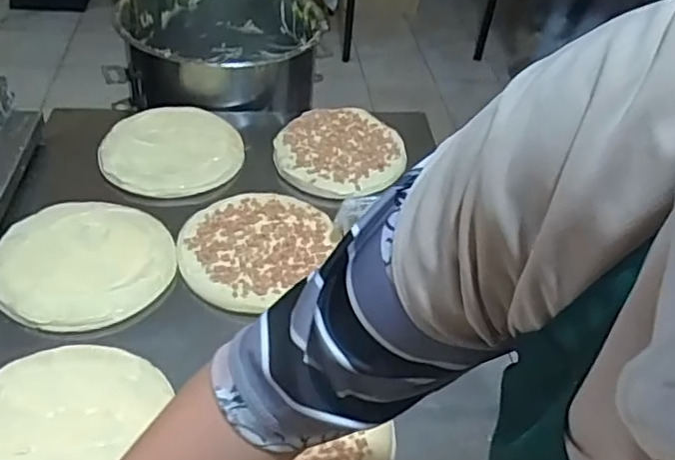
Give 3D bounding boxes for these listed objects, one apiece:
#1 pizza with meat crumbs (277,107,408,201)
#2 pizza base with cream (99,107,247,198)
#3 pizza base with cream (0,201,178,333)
[{"bbox_3d":[0.003,-0.119,0.942,0.190,0.013,0.178,-9,52,-15],"label":"pizza with meat crumbs"},{"bbox_3d":[-0.241,-0.120,0.917,0.193,0.021,0.178,-7,52,-17],"label":"pizza base with cream"},{"bbox_3d":[-0.297,0.033,0.736,0.196,0.023,0.195,-19,48,-27],"label":"pizza base with cream"}]

